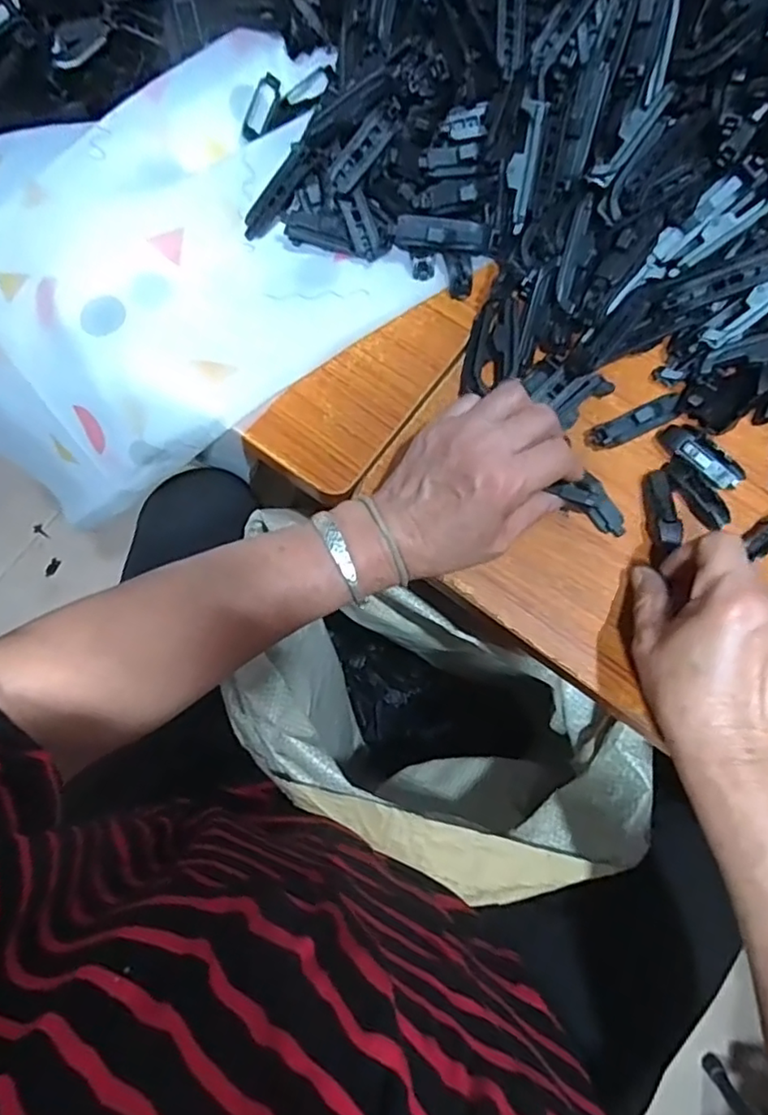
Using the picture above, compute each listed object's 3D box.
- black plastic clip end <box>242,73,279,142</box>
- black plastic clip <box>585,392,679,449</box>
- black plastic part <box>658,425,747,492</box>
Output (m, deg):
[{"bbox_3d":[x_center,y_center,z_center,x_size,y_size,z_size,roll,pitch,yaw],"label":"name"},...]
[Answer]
[{"bbox_3d":[-0.091,-0.336,0.454,0.017,0.004,0.056,22,83,-33],"label":"black plastic clip end"},{"bbox_3d":[0.172,-0.093,0.412,0.069,0.014,0.017,-21,77,-6],"label":"black plastic clip"},{"bbox_3d":[0.213,-0.068,0.406,0.023,0.017,0.060,-41,80,-10],"label":"black plastic part"}]

